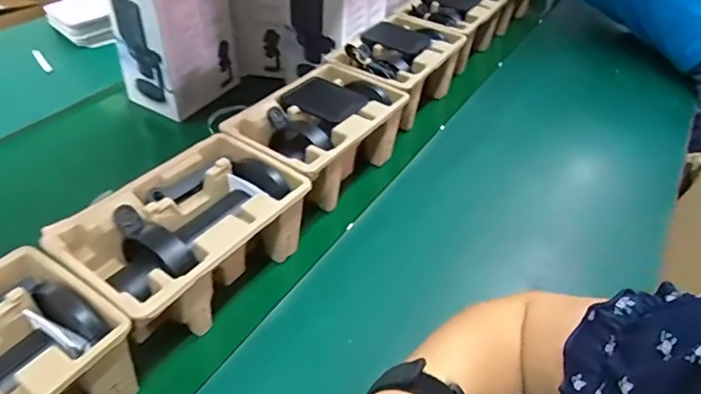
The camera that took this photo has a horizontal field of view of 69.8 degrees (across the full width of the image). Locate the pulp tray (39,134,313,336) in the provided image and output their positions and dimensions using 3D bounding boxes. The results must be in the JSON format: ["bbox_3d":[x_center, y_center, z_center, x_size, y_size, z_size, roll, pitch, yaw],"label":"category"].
[{"bbox_3d":[-0.169,0.046,0.541,0.146,0.100,0.235,26,46,24],"label":"pulp tray"}]

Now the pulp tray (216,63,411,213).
[{"bbox_3d":[-0.045,-0.078,0.692,0.150,0.103,0.245,24,46,23],"label":"pulp tray"}]

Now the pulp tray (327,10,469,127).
[{"bbox_3d":[0.081,-0.218,0.848,0.149,0.110,0.247,21,44,20],"label":"pulp tray"}]

